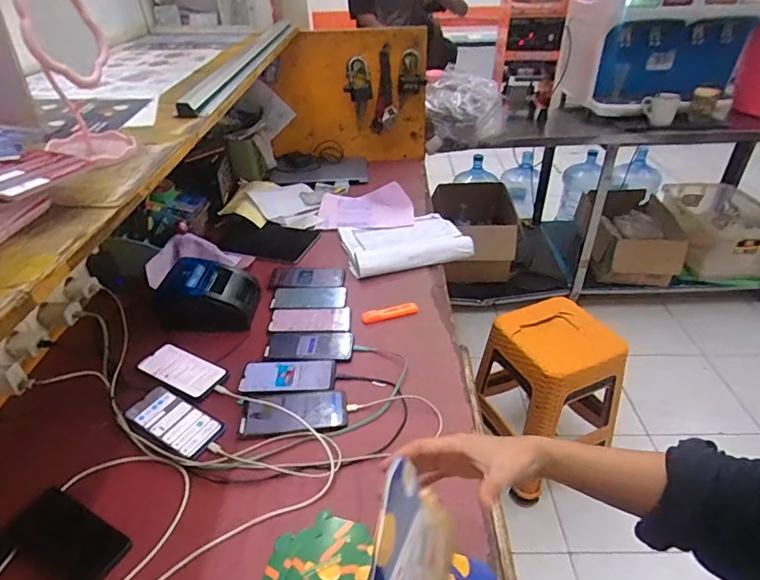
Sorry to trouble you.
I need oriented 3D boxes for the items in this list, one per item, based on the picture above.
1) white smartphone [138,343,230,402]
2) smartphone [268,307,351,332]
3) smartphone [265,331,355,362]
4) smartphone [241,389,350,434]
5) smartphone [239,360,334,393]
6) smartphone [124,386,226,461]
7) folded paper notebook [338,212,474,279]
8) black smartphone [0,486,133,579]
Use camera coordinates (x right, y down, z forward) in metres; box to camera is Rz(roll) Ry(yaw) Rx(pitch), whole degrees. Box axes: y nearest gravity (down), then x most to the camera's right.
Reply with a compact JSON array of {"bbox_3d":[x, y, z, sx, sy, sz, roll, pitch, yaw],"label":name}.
[{"bbox_3d":[-0.355,0.144,0.849,0.166,0.013,0.078,16,40,23],"label":"white smartphone"},{"bbox_3d":[-0.141,0.058,0.965,0.161,0.006,0.075,-3,36,-1],"label":"smartphone"},{"bbox_3d":[-0.132,0.104,0.903,0.161,0.004,0.081,0,36,2],"label":"smartphone"},{"bbox_3d":[-0.139,0.192,0.769,0.165,0.011,0.085,-5,36,-5],"label":"smartphone"},{"bbox_3d":[-0.163,0.153,0.840,0.162,0.006,0.074,-2,36,0],"label":"smartphone"},{"bbox_3d":[-0.331,0.211,0.762,0.164,0.014,0.072,17,40,24],"label":"smartphone"},{"bbox_3d":[0.063,-0.129,1.208,0.307,0.028,0.249,-11,37,-12],"label":"folded paper notebook"},{"bbox_3d":[-0.407,0.324,0.613,0.164,0.015,0.076,15,39,22],"label":"black smartphone"}]

